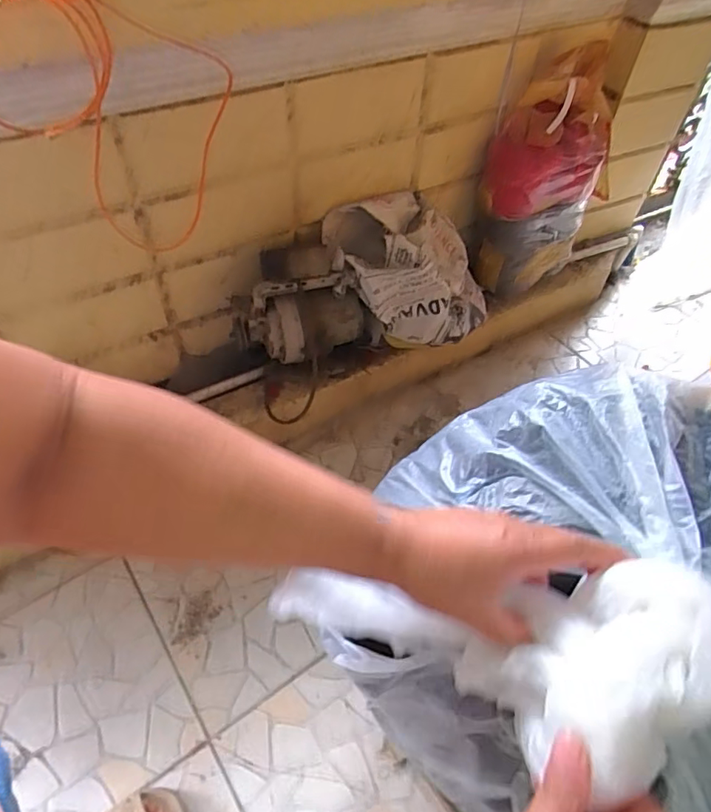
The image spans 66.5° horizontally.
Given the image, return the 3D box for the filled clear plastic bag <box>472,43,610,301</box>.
[{"bbox_3d":[0.443,-0.520,1.299,0.292,0.514,0.152,-21,55,-19],"label":"filled clear plastic bag"}]

